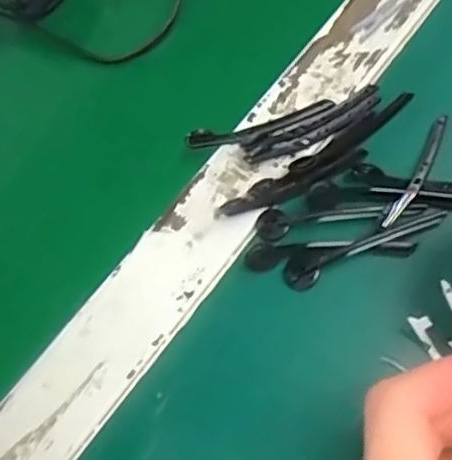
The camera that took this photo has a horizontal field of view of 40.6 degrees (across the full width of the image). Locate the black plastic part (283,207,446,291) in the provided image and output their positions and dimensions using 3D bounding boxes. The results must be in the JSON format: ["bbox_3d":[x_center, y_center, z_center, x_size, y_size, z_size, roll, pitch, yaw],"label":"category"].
[{"bbox_3d":[0.060,0.005,0.266,0.074,0.004,0.014,-25,65,-5],"label":"black plastic part"}]

